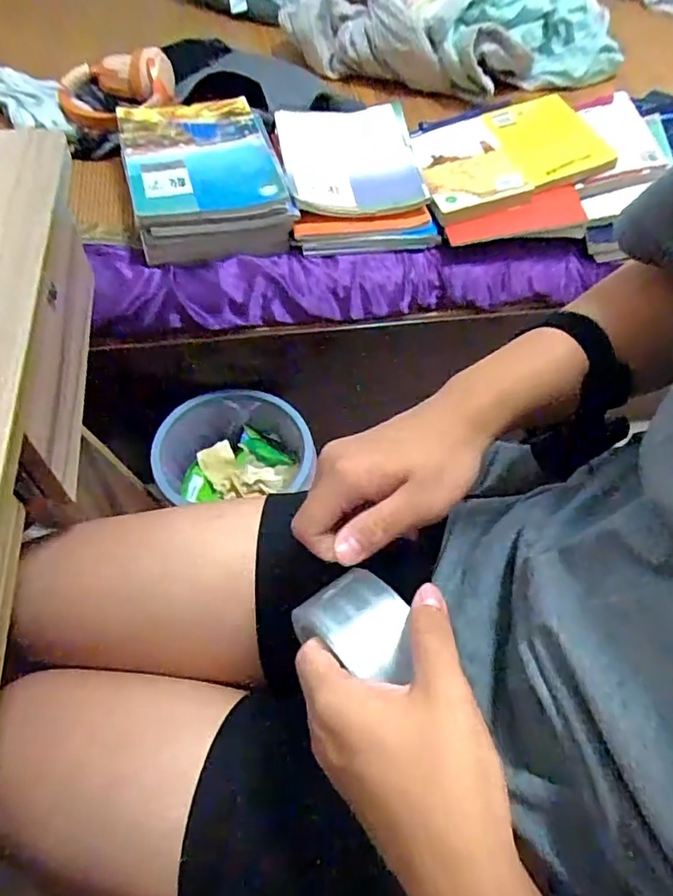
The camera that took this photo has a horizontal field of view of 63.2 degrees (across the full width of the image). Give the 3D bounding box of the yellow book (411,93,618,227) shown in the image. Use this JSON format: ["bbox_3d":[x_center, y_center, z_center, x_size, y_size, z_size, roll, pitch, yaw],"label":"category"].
[{"bbox_3d":[0.272,-0.474,0.876,0.312,0.027,0.201,-21,64,-7],"label":"yellow book"}]

